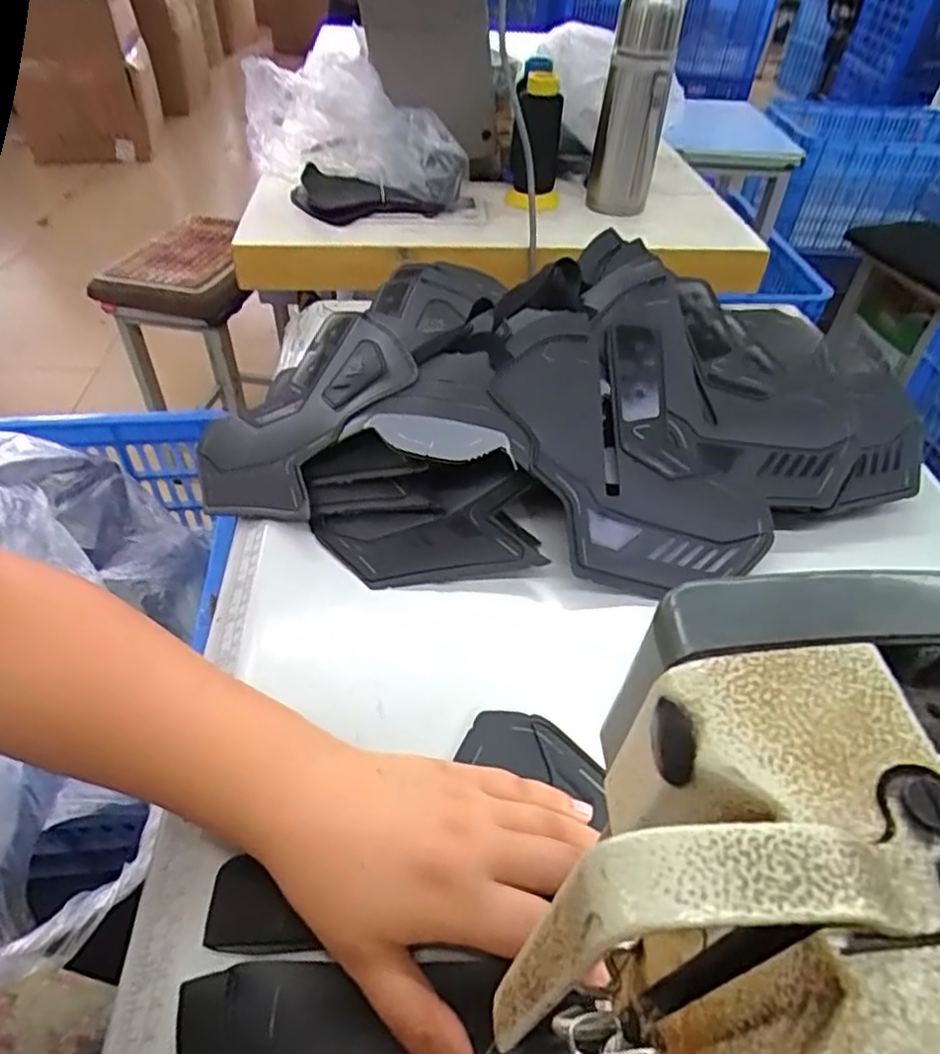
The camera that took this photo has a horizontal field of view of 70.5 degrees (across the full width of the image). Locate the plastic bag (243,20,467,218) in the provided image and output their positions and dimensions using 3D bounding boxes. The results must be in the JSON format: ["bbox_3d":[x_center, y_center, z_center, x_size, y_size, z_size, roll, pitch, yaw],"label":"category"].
[{"bbox_3d":[-0.143,-0.451,0.721,0.138,0.121,0.295,-25,52,-26],"label":"plastic bag"}]

